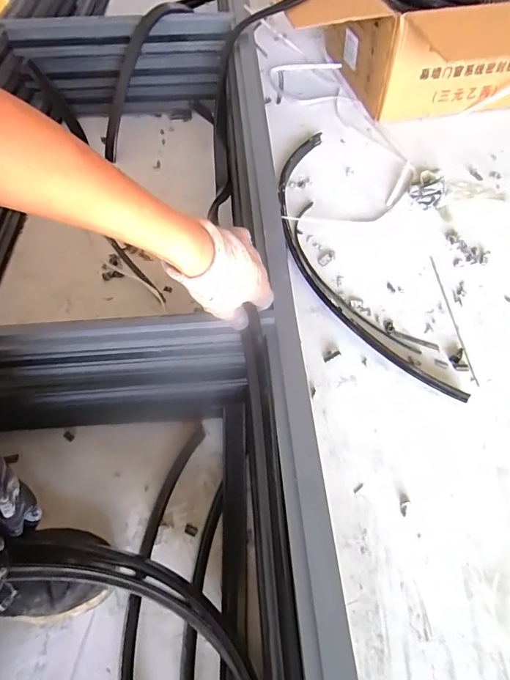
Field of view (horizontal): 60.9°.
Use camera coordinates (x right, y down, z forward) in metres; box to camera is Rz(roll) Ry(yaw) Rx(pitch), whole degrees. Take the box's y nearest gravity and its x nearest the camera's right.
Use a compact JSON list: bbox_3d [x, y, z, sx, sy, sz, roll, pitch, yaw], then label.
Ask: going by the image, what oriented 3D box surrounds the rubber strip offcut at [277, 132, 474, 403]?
[{"bbox_3d":[0.159,-0.198,0.891,0.182,0.029,0.773,-9,55,-8],"label":"rubber strip offcut"}]

